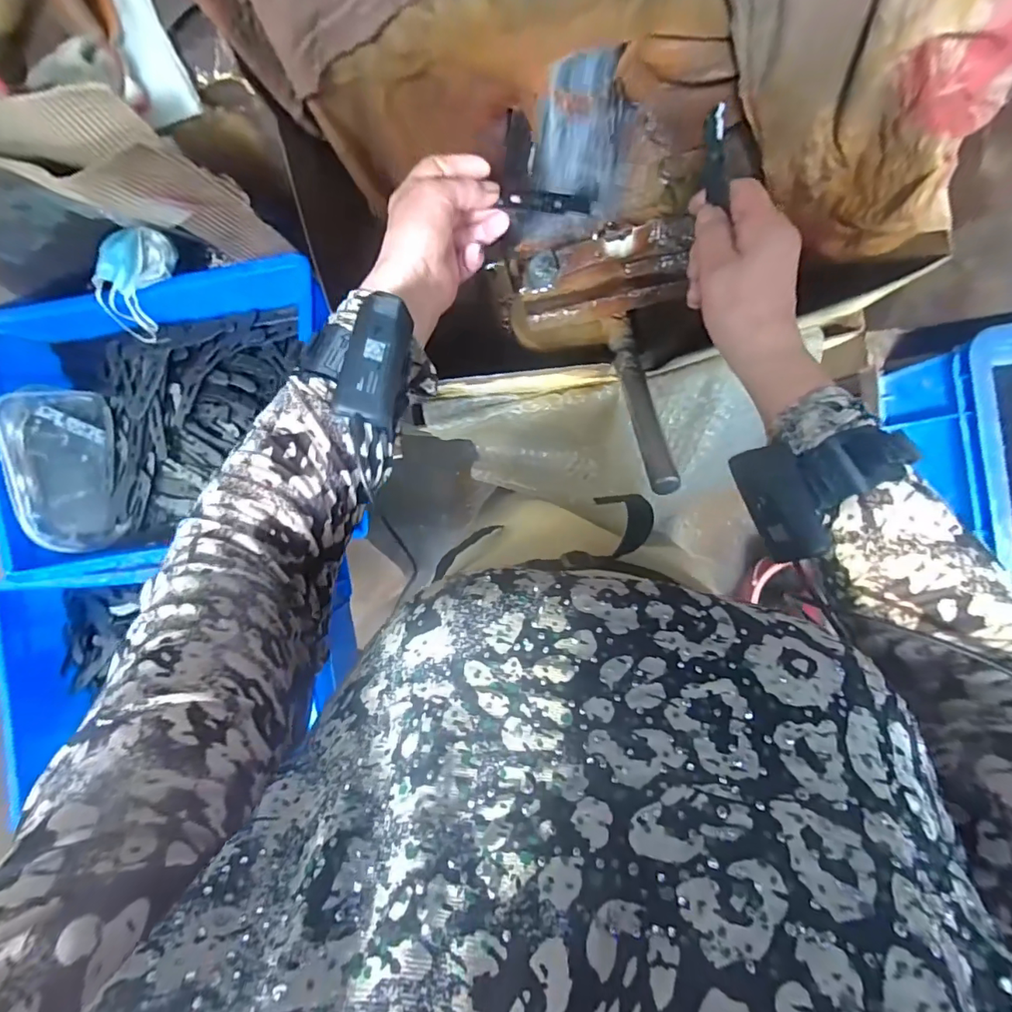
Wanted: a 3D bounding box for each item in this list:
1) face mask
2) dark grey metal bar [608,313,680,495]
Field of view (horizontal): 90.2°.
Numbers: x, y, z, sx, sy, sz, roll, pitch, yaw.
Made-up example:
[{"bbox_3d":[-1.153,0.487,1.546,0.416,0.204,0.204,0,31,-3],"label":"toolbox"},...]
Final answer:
[{"bbox_3d":[-0.392,-0.236,0.543,0.050,0.070,0.116,40,99,2],"label":"face mask"},{"bbox_3d":[0.102,-0.084,0.385,0.019,0.015,0.174,-9,54,8],"label":"dark grey metal bar"}]

